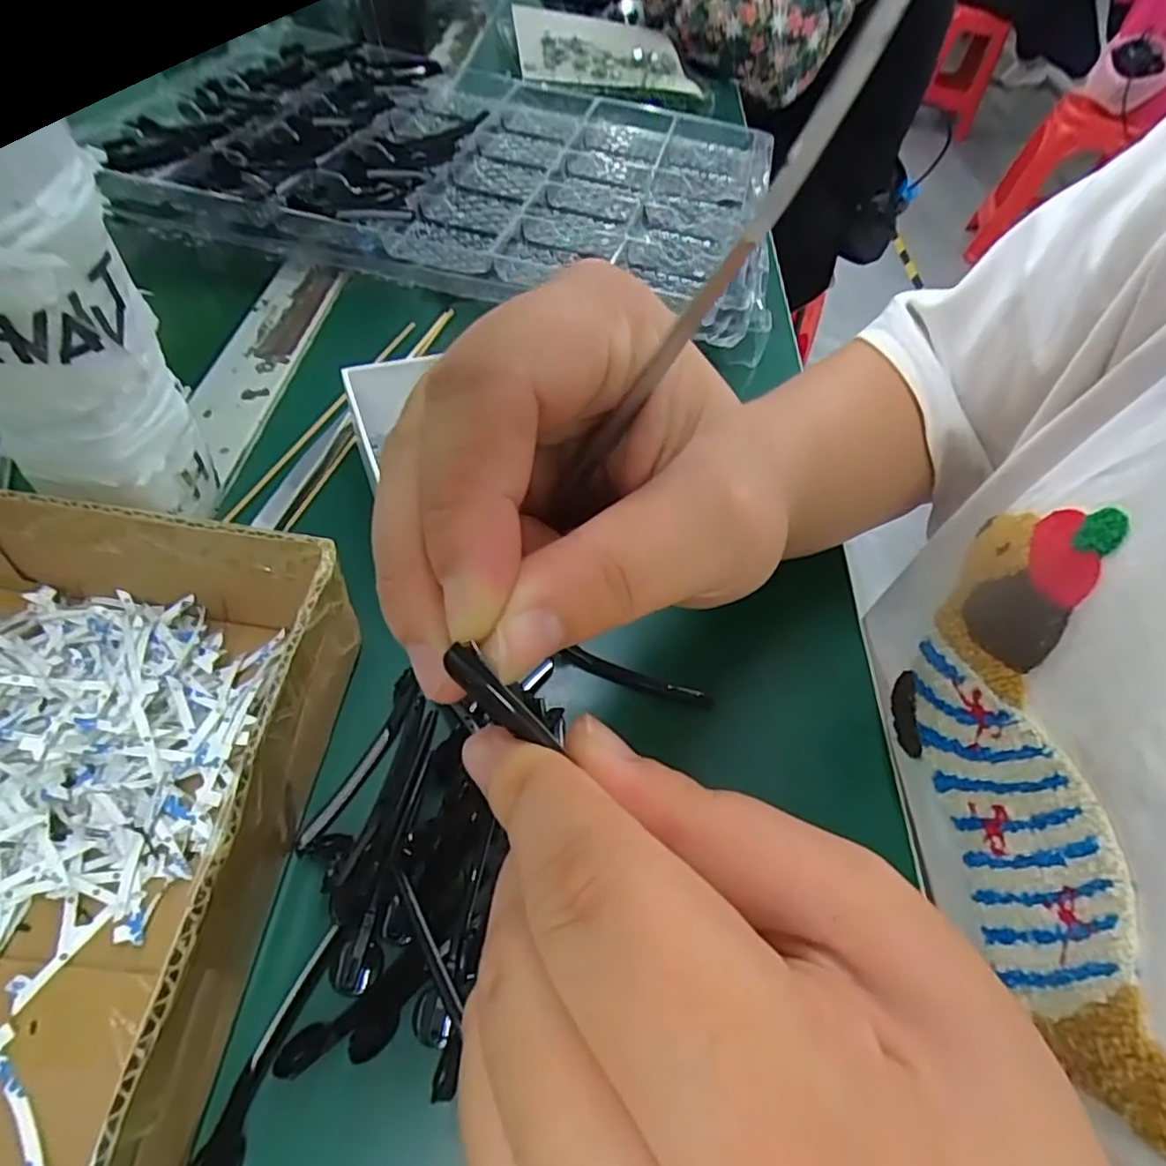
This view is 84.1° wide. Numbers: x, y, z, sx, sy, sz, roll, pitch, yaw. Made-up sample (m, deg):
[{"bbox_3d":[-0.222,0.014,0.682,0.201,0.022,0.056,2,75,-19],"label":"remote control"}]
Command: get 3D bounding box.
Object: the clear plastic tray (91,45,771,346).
[{"bbox_3d":[-0.082,-0.313,0.489,0.432,0.051,0.311,12,53,0],"label":"clear plastic tray"}]

